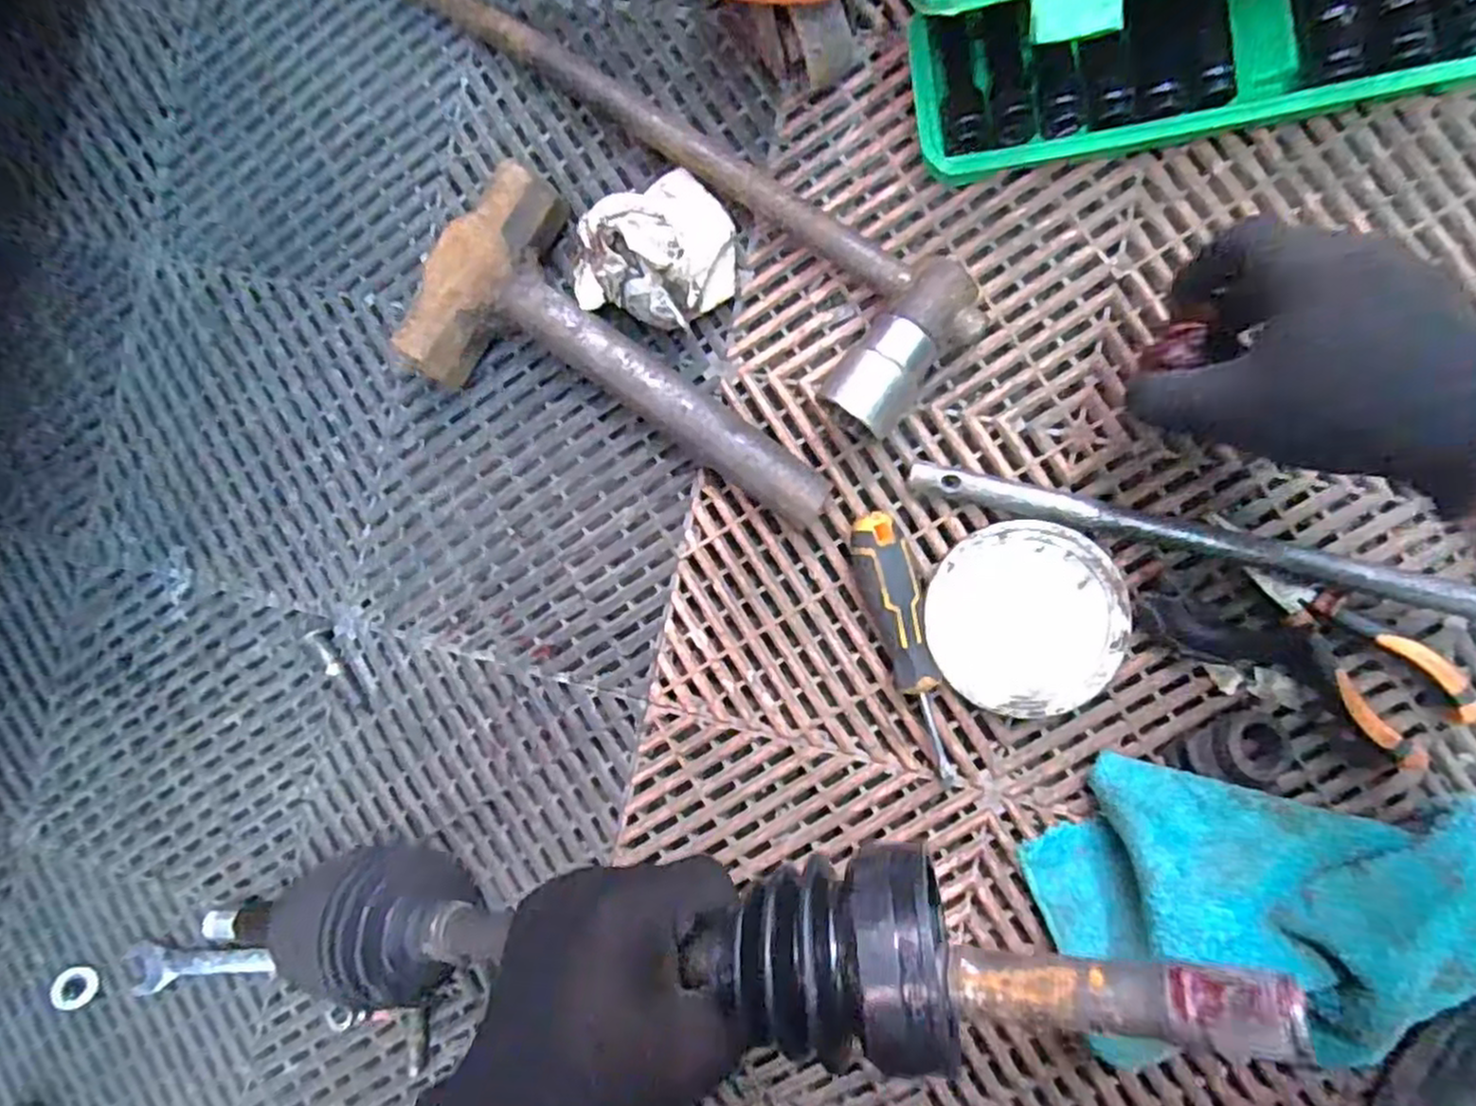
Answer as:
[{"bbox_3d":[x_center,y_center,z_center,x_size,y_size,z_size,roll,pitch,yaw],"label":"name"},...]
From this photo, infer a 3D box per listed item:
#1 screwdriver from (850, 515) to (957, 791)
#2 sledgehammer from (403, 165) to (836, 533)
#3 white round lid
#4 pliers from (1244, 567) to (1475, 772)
[{"bbox_3d":[0.094,0.052,0.407,0.027,0.034,0.149,-19,87,9],"label":"screwdriver"},{"bbox_3d":[-0.059,-0.101,0.427,0.258,0.050,0.127,32,94,7],"label":"sledgehammer"},{"bbox_3d":[0.155,0.036,0.410,0.100,0.018,0.101,0,90,9],"label":"white round lid"},{"bbox_3d":[0.311,0.049,0.384,0.051,0.023,0.118,-44,84,7],"label":"pliers"}]

